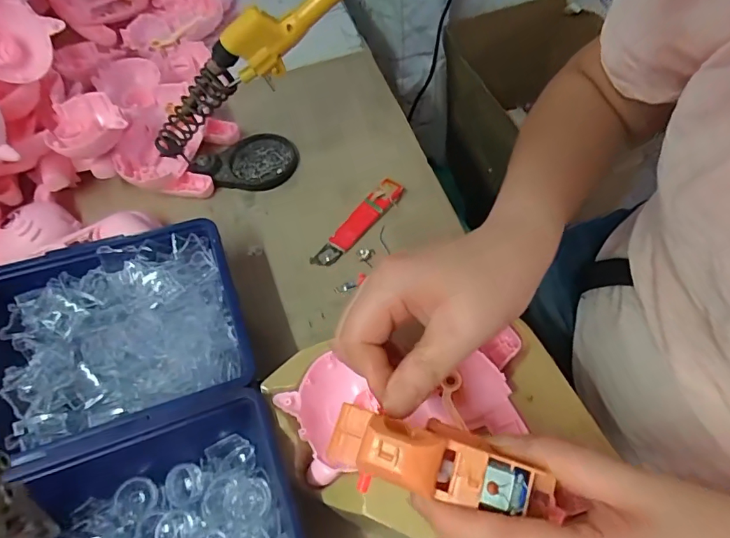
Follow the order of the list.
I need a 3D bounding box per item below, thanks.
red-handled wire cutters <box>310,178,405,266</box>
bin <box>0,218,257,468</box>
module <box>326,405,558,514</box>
[{"bbox_3d":[-0.007,-0.042,0.403,0.023,0.008,0.103,37,69,23],"label":"red-handled wire cutters"},{"bbox_3d":[-0.175,0.045,0.327,0.170,0.062,0.126,-19,60,-6],"label":"bin"},{"bbox_3d":[0.028,0.076,0.185,0.083,0.026,0.028,13,61,6],"label":"module"}]

